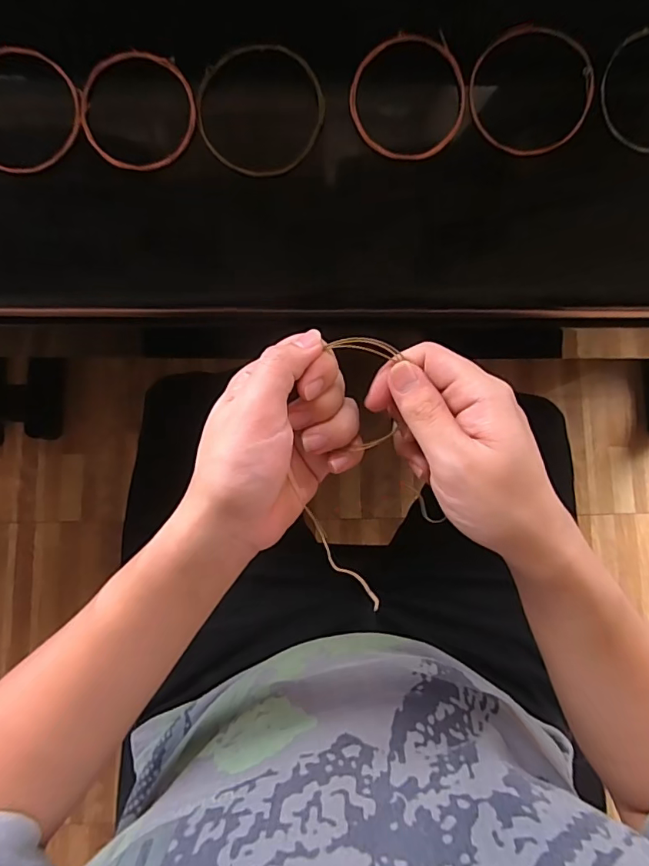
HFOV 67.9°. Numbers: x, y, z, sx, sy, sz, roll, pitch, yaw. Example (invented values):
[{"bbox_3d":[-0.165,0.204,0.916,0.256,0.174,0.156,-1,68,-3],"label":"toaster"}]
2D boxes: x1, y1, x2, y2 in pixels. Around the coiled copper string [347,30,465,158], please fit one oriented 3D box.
[{"bbox_3d":[0.051,-0.205,0.293,0.071,0.007,0.073,0,94,-1],"label":"coiled copper string"}]

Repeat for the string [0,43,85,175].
[{"bbox_3d":[-0.188,-0.196,0.291,0.078,0.012,0.071,0,84,-1],"label":"string"}]

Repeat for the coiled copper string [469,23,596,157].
[{"bbox_3d":[0.127,-0.211,0.298,0.072,0.005,0.077,1,93,9],"label":"coiled copper string"}]

